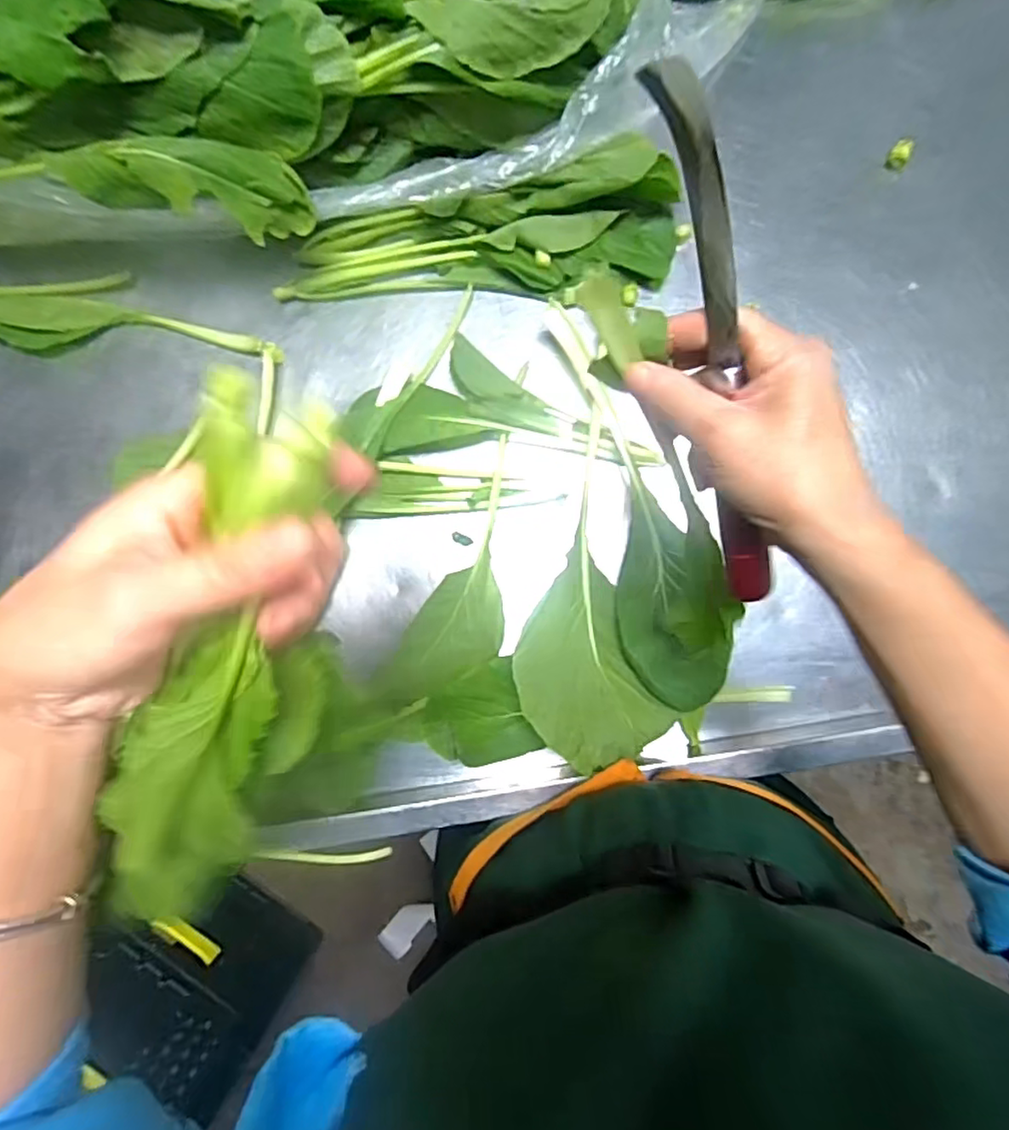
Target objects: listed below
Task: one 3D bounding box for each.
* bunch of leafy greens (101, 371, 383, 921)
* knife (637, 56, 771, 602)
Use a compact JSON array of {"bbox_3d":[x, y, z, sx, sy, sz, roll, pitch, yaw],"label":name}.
[{"bbox_3d":[-0.096,0.052,0.243,0.074,0.083,0.240,16,112,3],"label":"bunch of leafy greens"},{"bbox_3d":[0.097,-0.083,0.271,0.019,0.021,0.232,-19,120,1],"label":"knife"}]

